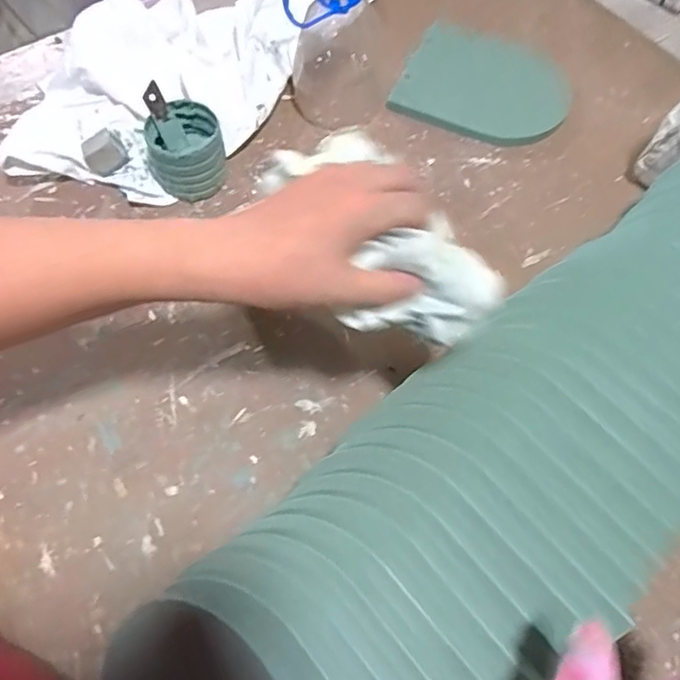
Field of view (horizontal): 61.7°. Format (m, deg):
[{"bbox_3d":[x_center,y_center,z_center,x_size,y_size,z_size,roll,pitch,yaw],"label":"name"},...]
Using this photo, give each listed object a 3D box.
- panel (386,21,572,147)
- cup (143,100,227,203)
[{"bbox_3d":[0.153,-0.268,0.597,0.169,0.012,0.138,20,65,8],"label":"panel"},{"bbox_3d":[-0.138,-0.168,0.518,0.068,0.060,0.074,-21,66,-11],"label":"cup"}]

